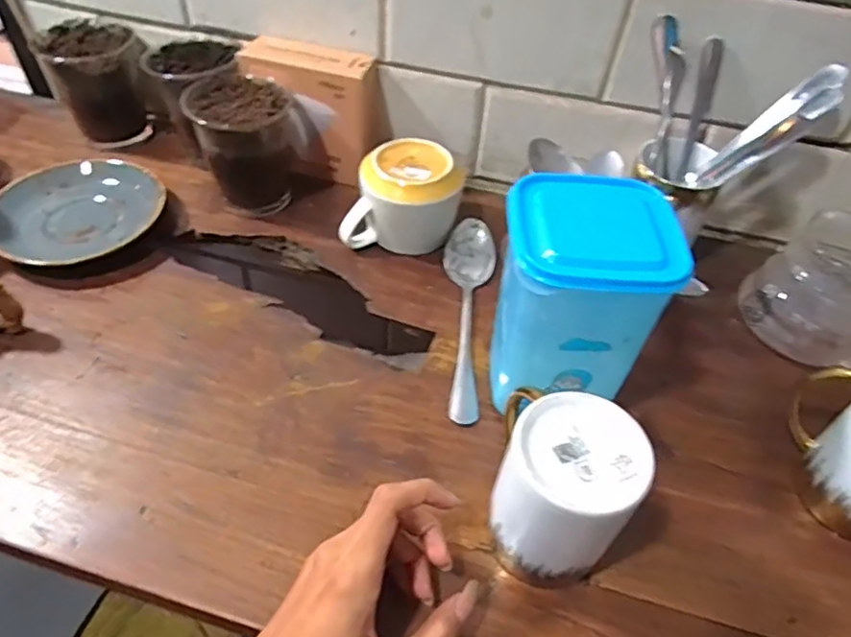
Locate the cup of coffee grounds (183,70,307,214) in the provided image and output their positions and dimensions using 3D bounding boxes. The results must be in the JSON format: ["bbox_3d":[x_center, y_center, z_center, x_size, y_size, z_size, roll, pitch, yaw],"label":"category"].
[{"bbox_3d":[-0.160,-0.157,0.556,0.087,0.114,0.086,1,50,-2],"label":"cup of coffee grounds"}]

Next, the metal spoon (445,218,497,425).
[{"bbox_3d":[0.030,-0.007,0.487,0.042,0.017,0.199,8,50,4],"label":"metal spoon"}]

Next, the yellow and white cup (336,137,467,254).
[{"bbox_3d":[-0.018,-0.109,0.532,0.098,0.073,0.071,5,50,1],"label":"yellow and white cup"}]

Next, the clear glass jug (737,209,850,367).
[{"bbox_3d":[0.321,-0.016,0.472,0.099,0.096,0.109,-36,60,-28],"label":"clear glass jug"}]

